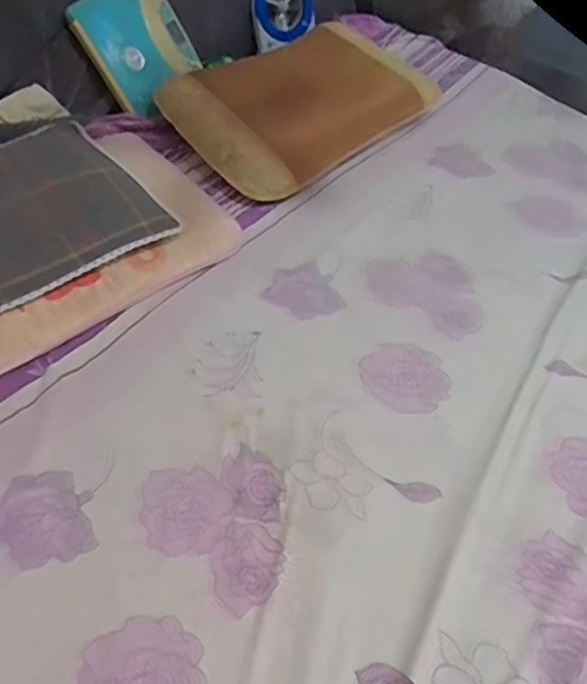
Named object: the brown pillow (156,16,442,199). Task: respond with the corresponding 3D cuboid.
[{"bbox_3d":[0.034,-0.578,1.330,0.612,0.157,0.387,-35,61,-29],"label":"brown pillow"}]

